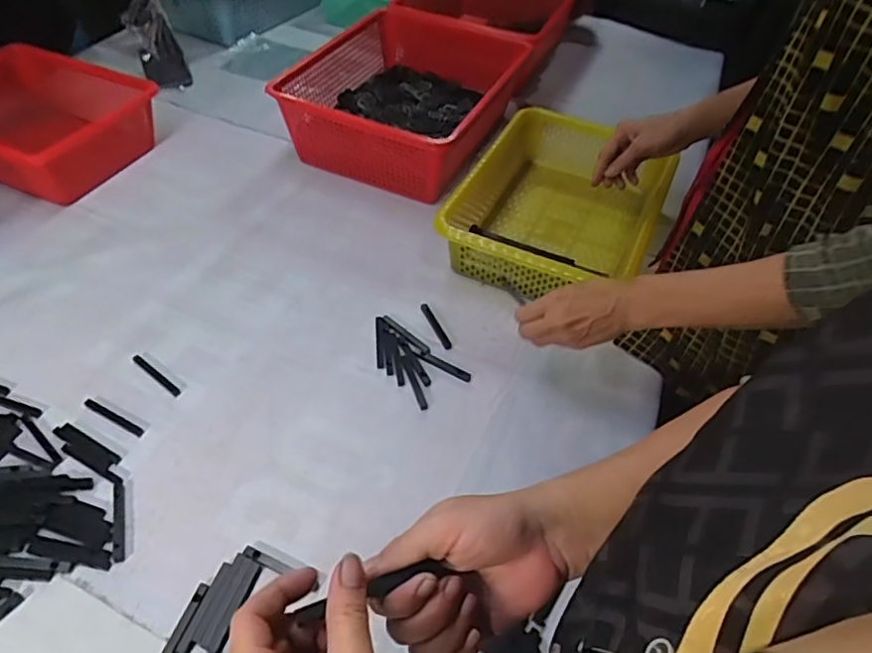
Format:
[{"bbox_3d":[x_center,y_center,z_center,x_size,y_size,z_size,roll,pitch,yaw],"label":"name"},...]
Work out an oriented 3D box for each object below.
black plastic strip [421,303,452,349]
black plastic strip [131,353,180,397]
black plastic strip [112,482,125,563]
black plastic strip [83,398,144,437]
[{"bbox_3d":[-0.001,-0.001,0.697,0.013,0.007,0.073,-17,52,-17],"label":"black plastic strip"},{"bbox_3d":[-0.304,0.053,0.631,0.073,0.005,0.010,31,54,22],"label":"black plastic strip"},{"bbox_3d":[-0.290,0.177,0.528,0.009,0.004,0.076,-15,51,-15],"label":"black plastic strip"},{"bbox_3d":[-0.330,0.093,0.595,0.074,0.005,0.009,23,51,16],"label":"black plastic strip"}]

